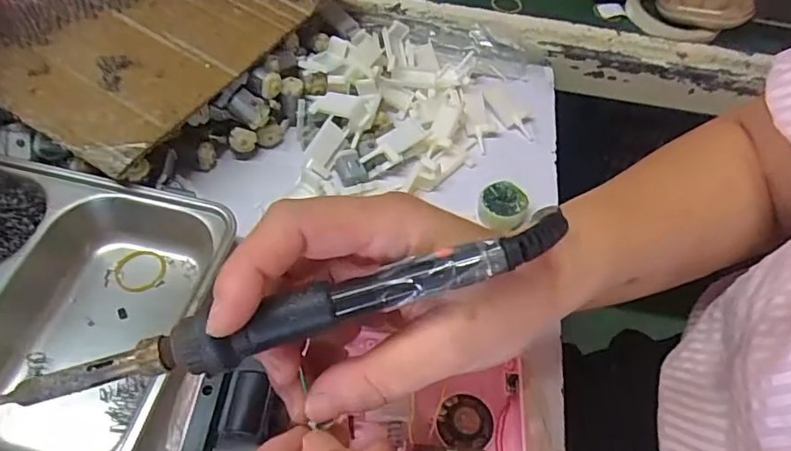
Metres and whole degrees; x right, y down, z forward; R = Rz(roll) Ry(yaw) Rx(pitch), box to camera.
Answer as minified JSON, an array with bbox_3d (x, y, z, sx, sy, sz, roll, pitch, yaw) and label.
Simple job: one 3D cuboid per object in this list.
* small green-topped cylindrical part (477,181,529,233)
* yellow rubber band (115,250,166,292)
[{"bbox_3d":[0.077,-0.013,0.390,0.032,0.021,0.031,2,54,-3],"label":"small green-topped cylindrical part"},{"bbox_3d":[-0.162,0.029,0.347,0.030,0.006,0.027,-18,58,-17],"label":"yellow rubber band"}]

